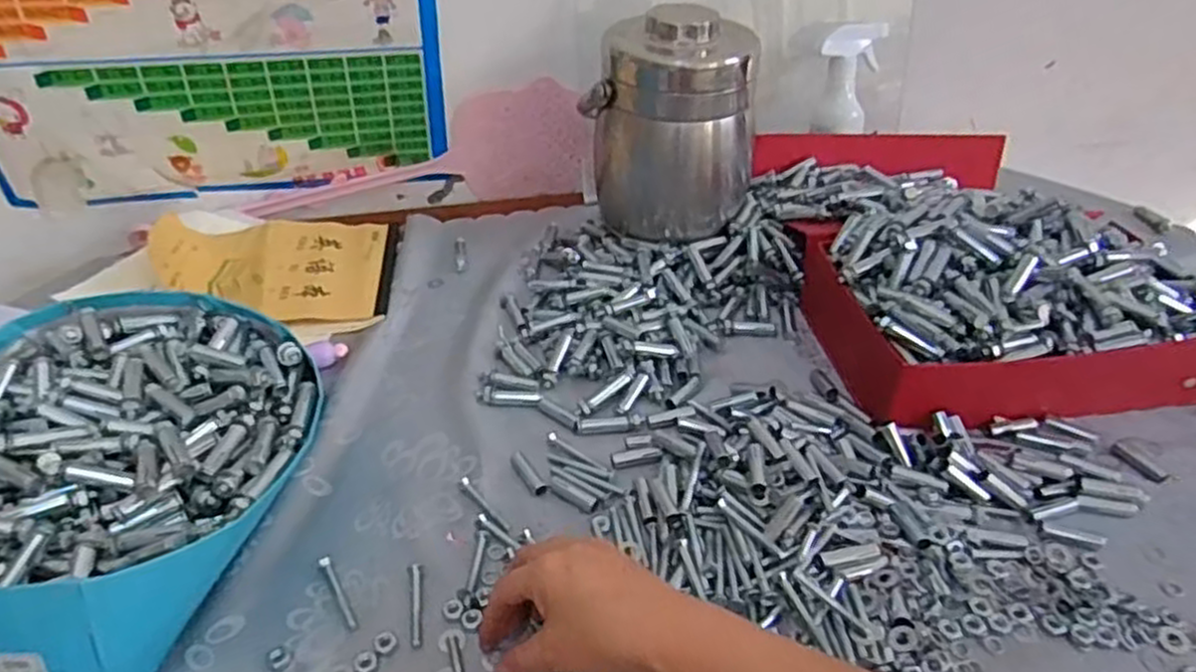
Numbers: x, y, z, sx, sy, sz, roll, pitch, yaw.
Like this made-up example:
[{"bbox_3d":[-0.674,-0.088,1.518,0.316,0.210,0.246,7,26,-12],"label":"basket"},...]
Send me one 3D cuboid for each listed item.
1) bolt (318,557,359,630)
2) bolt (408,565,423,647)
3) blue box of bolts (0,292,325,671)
[{"bbox_3d":[-0.169,0.166,0.501,0.008,0.004,0.062,-22,43,-24],"label":"bolt"},{"bbox_3d":[-0.116,0.171,0.493,0.009,0.004,0.056,-9,39,-9],"label":"bolt"},{"bbox_3d":[-0.342,0.093,0.524,0.275,0.094,0.281,8,39,11],"label":"blue box of bolts"}]

